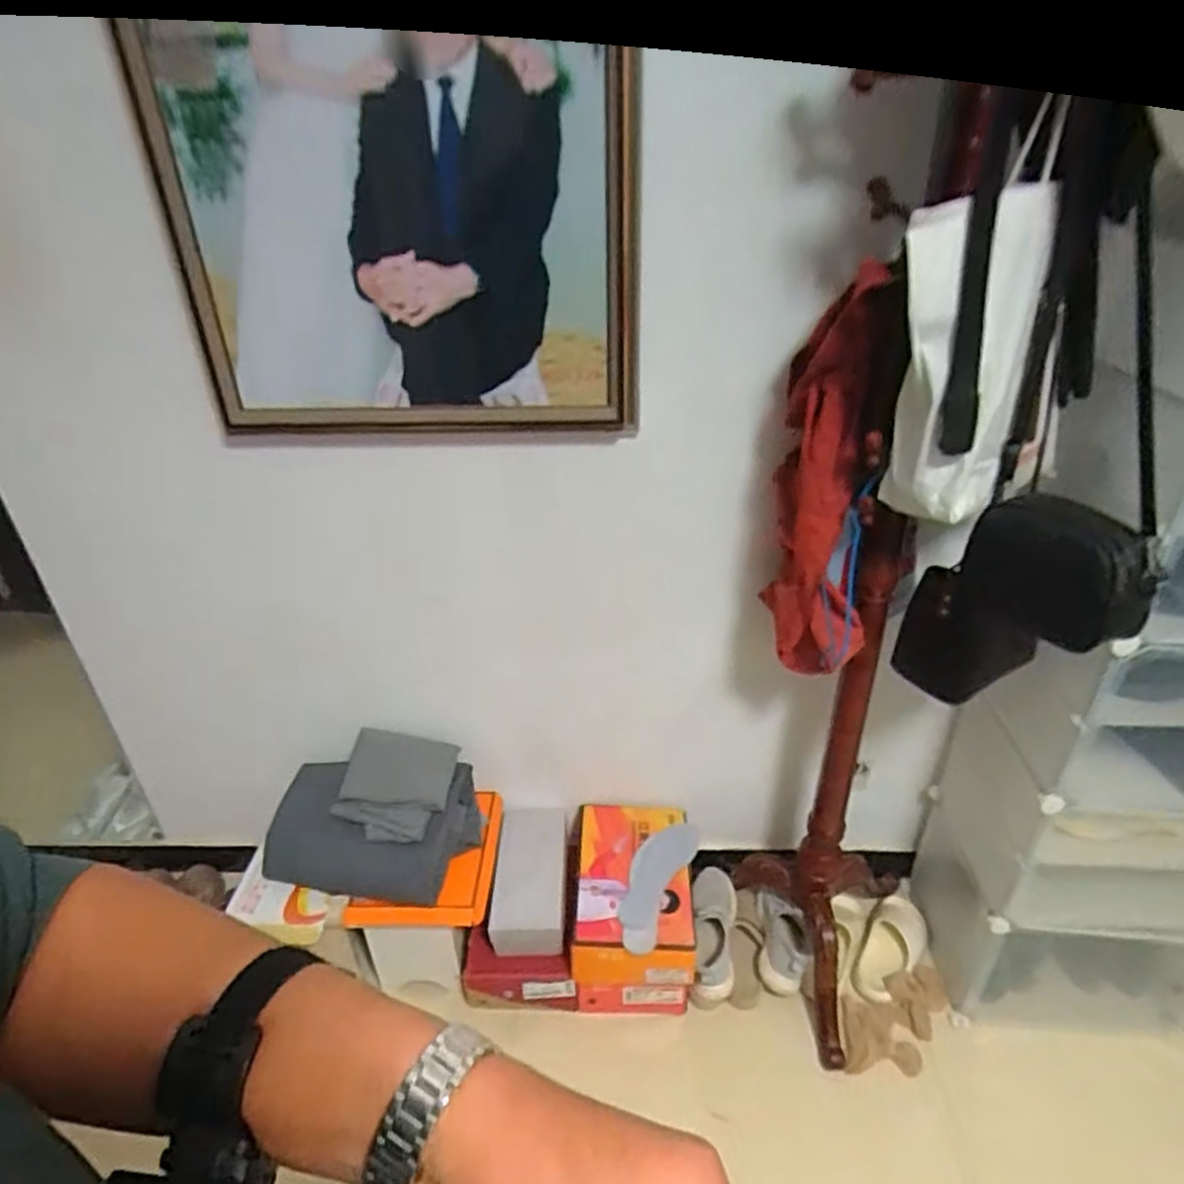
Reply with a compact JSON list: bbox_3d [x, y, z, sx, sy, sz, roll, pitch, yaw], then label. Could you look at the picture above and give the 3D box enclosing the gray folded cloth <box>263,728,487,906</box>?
[{"bbox_3d":[-0.417,0.427,1.402,0.376,0.175,0.271,2,31,6],"label":"gray folded cloth"}]

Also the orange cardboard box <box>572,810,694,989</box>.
[{"bbox_3d":[0.082,0.599,1.474,0.226,0.132,0.350,0,31,2],"label":"orange cardboard box"}]

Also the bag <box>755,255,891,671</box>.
[{"bbox_3d":[0.345,-0.150,1.064,0.144,0.546,0.201,6,32,13],"label":"bag"}]

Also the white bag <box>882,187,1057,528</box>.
[{"bbox_3d":[0.424,-0.252,0.831,0.165,0.335,0.079,1,31,4],"label":"white bag"}]

